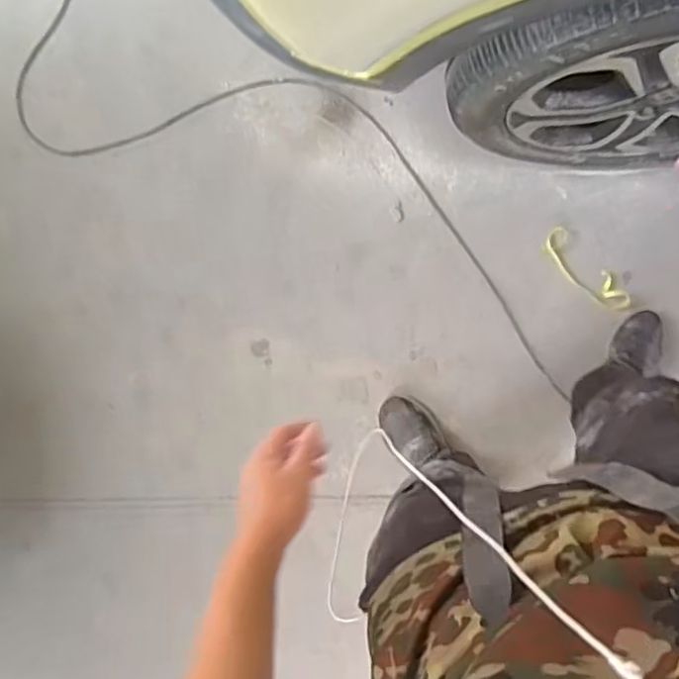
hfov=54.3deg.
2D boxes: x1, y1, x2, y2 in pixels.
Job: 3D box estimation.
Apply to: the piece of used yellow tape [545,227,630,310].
[{"bbox_3d":[0.478,-0.132,1.291,0.062,0.020,0.201,-42,85,3],"label":"piece of used yellow tape"}]

